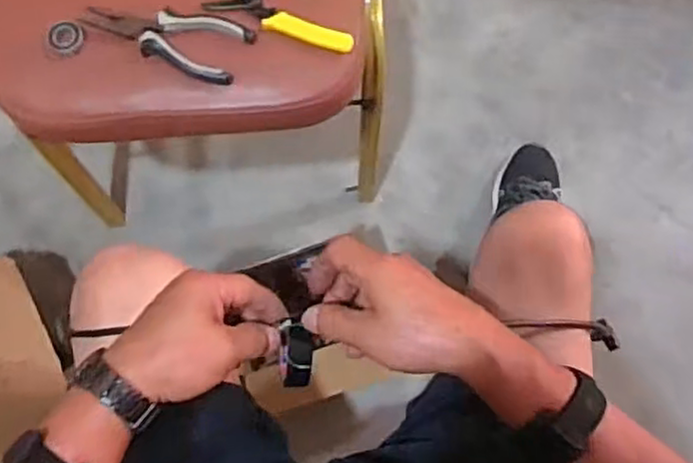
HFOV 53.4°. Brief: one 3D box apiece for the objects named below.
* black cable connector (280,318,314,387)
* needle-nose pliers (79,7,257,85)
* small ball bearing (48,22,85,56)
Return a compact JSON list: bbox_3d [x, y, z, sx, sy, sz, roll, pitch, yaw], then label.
[{"bbox_3d":[-0.037,0.093,0.513,0.023,0.012,0.054,-3,105,-1],"label":"black cable connector"},{"bbox_3d":[-0.169,-0.190,0.663,0.152,0.026,0.061,20,77,4],"label":"needle-nose pliers"},{"bbox_3d":[-0.270,-0.186,0.663,0.035,0.012,0.031,-33,82,-5],"label":"small ball bearing"}]

